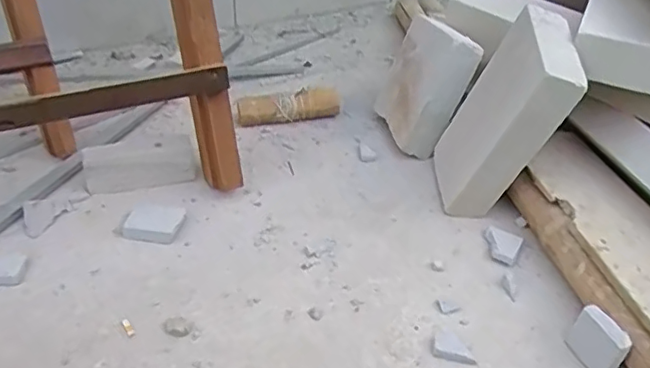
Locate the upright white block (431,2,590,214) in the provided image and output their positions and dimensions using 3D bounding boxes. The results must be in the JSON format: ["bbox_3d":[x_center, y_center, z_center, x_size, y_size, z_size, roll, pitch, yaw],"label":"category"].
[{"bbox_3d":[0.303,-0.116,1.064,0.077,0.359,0.211,13,48,-13],"label":"upright white block"}]

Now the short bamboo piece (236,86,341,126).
[{"bbox_3d":[-0.084,-0.178,1.375,0.232,0.066,0.062,-6,36,-11],"label":"short bamboo piece"}]

